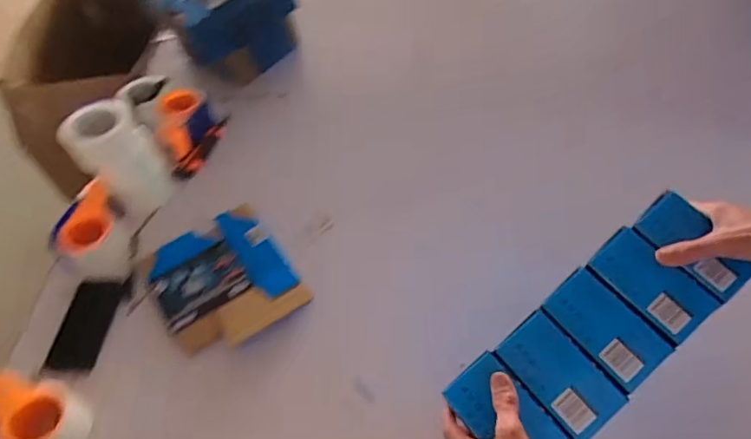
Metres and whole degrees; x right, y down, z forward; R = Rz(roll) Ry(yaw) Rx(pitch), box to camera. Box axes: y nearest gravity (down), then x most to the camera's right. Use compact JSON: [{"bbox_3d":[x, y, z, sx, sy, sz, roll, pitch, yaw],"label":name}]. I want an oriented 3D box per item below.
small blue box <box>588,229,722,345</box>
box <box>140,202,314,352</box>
[{"bbox_3d":[0.295,0.071,0.549,0.067,0.034,0.114,-42,68,-10],"label":"small blue box"},{"bbox_3d":[-0.251,0.098,0.828,0.208,0.038,0.244,-30,55,-18],"label":"box"}]

